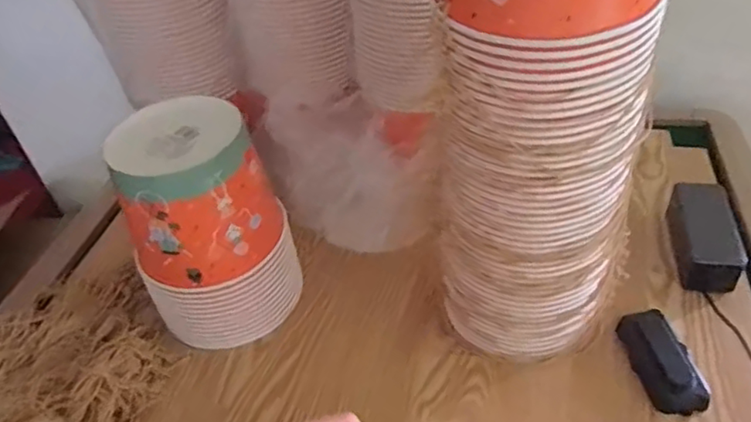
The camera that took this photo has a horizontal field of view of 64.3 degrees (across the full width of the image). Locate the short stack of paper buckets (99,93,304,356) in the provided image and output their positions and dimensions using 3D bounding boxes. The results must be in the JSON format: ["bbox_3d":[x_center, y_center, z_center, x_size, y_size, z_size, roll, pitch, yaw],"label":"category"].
[{"bbox_3d":[-0.177,0.019,0.626,0.147,0.232,0.134,3,42,11],"label":"short stack of paper buckets"}]

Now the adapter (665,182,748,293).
[{"bbox_3d":[0.366,0.028,0.662,0.062,0.051,0.129,6,43,14],"label":"adapter"}]

